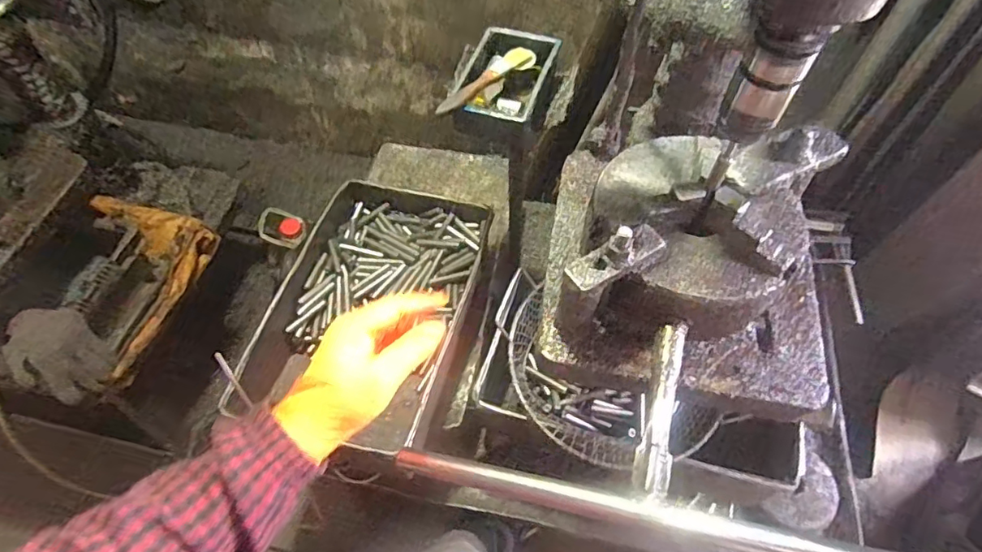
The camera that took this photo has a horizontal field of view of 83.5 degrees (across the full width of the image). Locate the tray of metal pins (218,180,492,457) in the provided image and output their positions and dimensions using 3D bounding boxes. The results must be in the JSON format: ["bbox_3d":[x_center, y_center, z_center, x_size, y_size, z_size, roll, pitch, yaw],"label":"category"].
[{"bbox_3d":[-0.188,0.034,0.895,0.303,0.100,0.446,14,59,7],"label":"tray of metal pins"}]

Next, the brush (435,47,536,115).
[{"bbox_3d":[-0.006,-0.229,0.644,0.028,0.025,0.155,37,65,20],"label":"brush"}]

